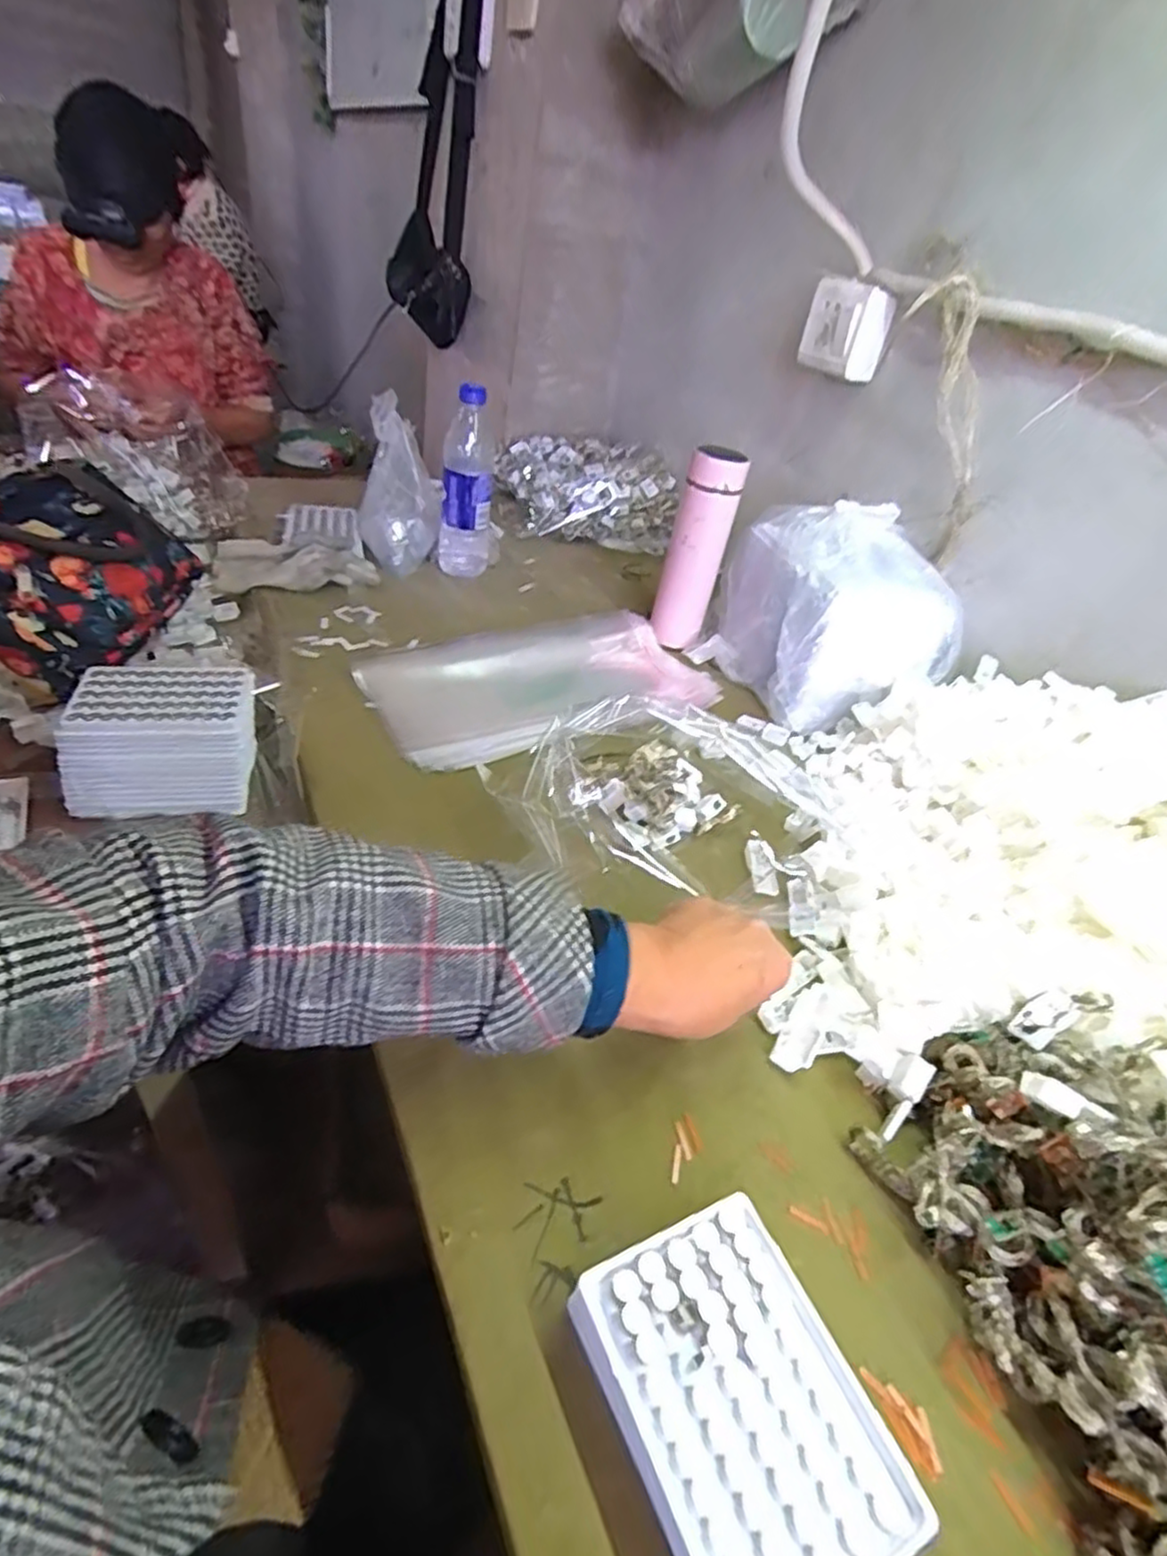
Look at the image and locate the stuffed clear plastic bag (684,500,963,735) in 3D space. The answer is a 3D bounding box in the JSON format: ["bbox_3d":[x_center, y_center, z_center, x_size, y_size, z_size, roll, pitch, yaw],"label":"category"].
[{"bbox_3d":[0.252,-0.182,0.778,0.179,0.186,0.237,0,39,-15],"label":"stuffed clear plastic bag"}]

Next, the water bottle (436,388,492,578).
[{"bbox_3d":[-0.148,-0.360,0.888,0.064,0.224,0.053,2,39,-12],"label":"water bottle"}]

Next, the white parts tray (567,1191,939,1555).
[{"bbox_3d":[0.065,0.262,0.301,0.098,0.031,0.129,-12,43,-27],"label":"white parts tray"}]

